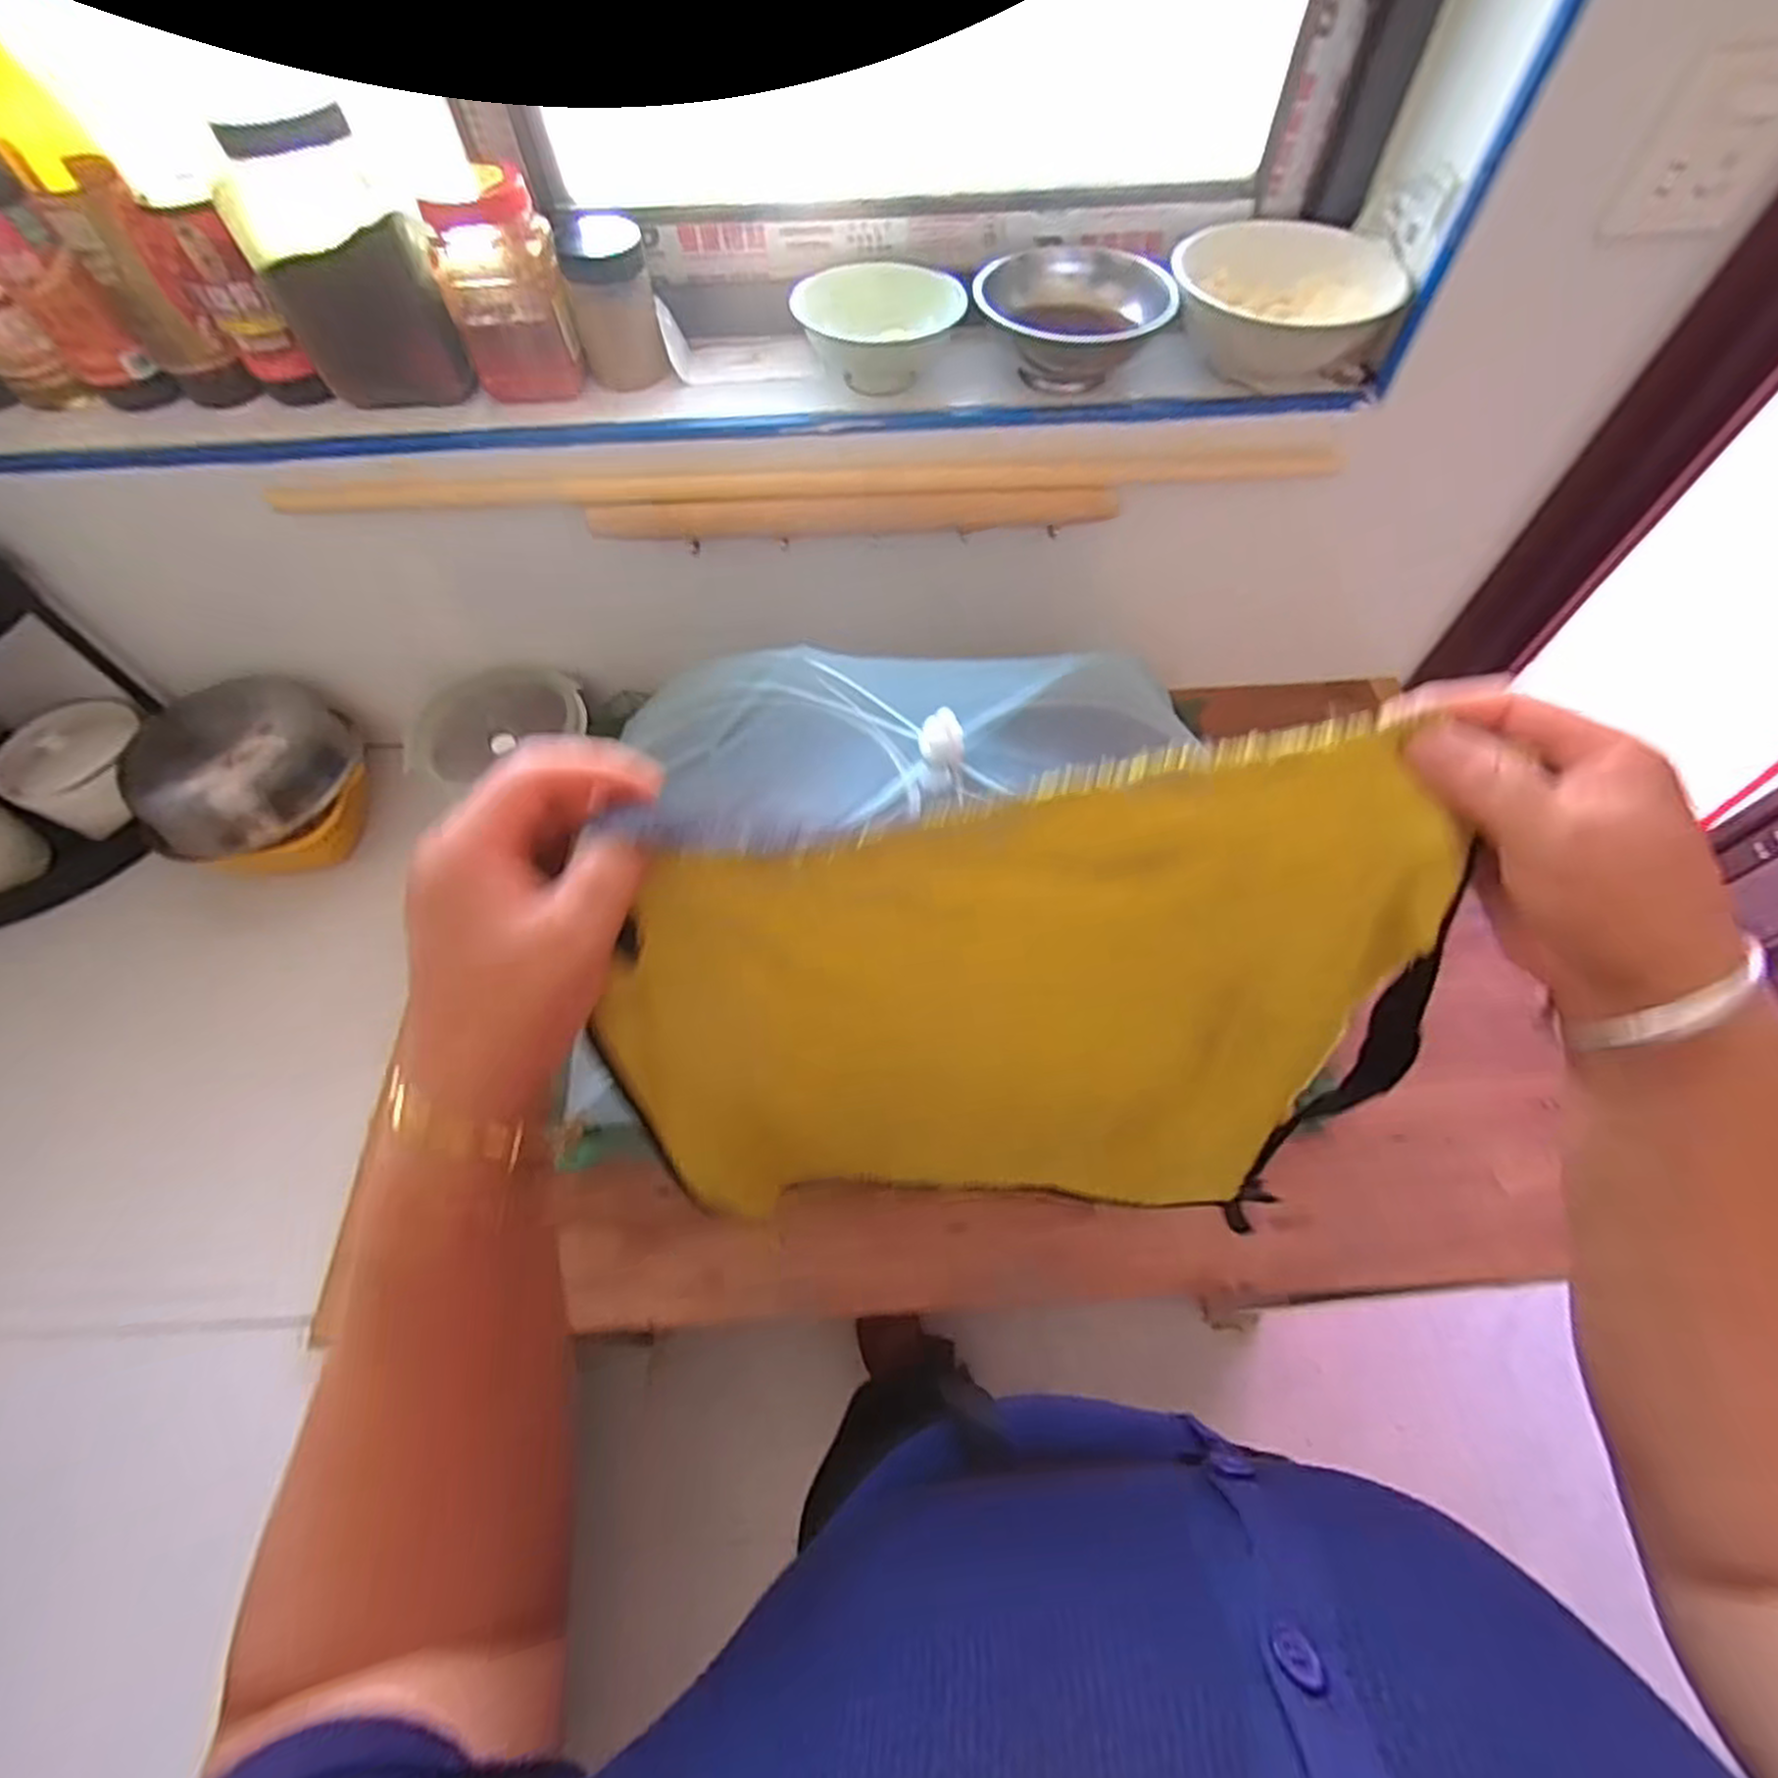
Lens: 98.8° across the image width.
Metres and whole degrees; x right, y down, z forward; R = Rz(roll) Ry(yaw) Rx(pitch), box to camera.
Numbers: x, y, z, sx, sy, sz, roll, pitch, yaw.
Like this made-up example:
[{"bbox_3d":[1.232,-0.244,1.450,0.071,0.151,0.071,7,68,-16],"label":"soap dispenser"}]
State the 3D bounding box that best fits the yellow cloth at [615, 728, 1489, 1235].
[{"bbox_3d":[0.056,0.064,0.328,0.322,0.239,0.040,-8,34,-2],"label":"yellow cloth"}]

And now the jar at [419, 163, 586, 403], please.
[{"bbox_3d":[-0.284,-0.444,0.566,0.085,0.119,0.063,-18,61,-10],"label":"jar"}]

